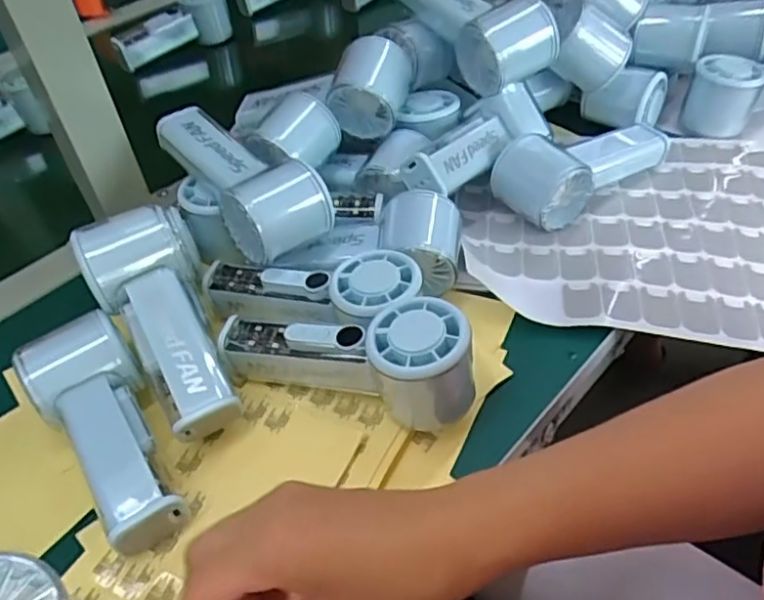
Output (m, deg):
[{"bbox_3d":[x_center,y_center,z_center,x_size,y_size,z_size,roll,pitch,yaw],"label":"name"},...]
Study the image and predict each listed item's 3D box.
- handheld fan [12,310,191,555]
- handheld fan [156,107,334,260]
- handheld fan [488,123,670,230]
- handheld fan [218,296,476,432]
[{"bbox_3d":[-0.155,0.072,0.364,0.060,0.045,0.144,-29,49,-23],"label":"handheld fan"},{"bbox_3d":[-0.103,-0.086,0.464,0.058,0.057,0.146,-31,49,-23],"label":"handheld fan"},{"bbox_3d":[0.165,-0.110,0.508,0.156,0.049,0.063,-26,48,-20],"label":"handheld fan"},{"bbox_3d":[-0.020,0.038,0.385,0.156,0.060,0.058,1,44,23],"label":"handheld fan"}]

